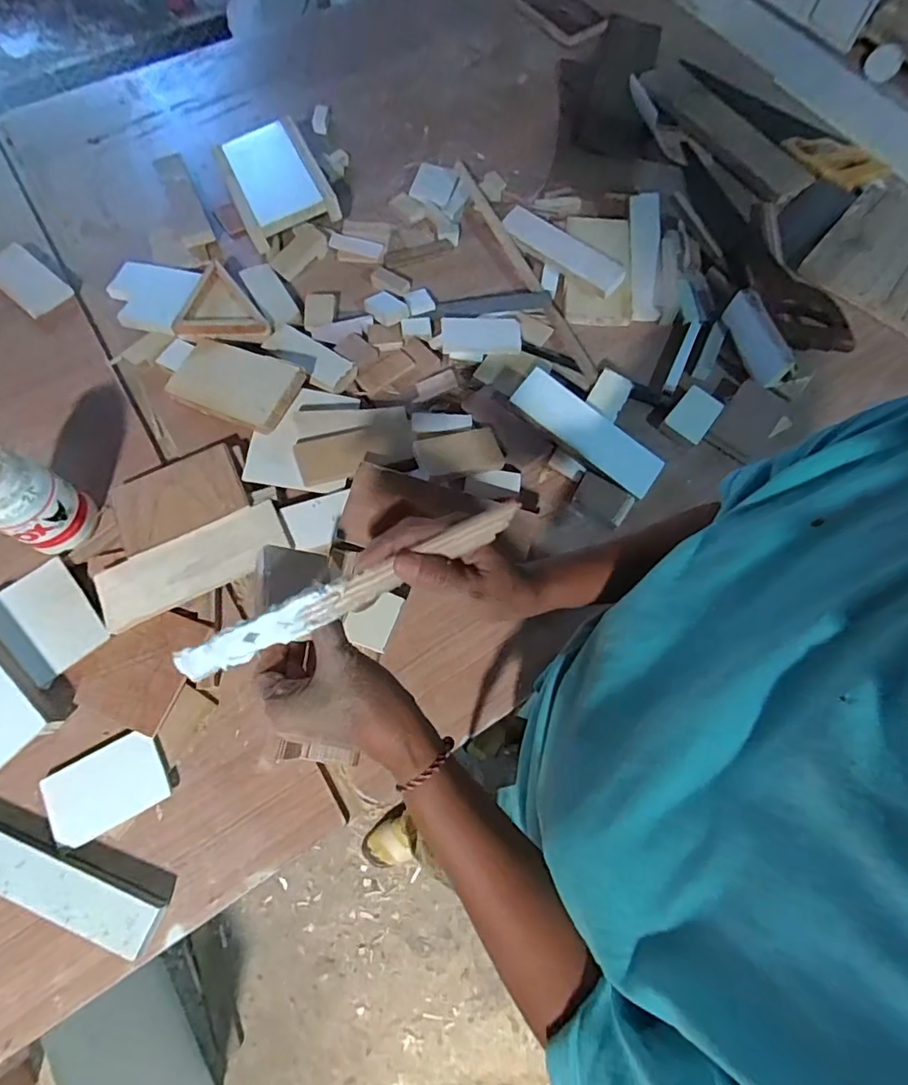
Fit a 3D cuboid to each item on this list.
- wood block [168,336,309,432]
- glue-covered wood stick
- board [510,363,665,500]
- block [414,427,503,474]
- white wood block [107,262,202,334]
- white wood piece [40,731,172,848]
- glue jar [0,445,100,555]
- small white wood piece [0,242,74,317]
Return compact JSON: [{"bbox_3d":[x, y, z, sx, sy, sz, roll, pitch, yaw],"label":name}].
[{"bbox_3d":[-0.271,-0.199,0.664,0.164,0.016,0.096,23,73,16],"label":"wood block"},{"bbox_3d":[-0.057,0.027,0.317,0.211,0.017,0.017,-26,70,-8],"label":"glue-covered wood stick"},{"bbox_3d":[0.163,-0.135,0.655,0.194,0.010,0.057,37,86,3],"label":"board"},{"bbox_3d":[0.007,-0.108,0.632,0.104,0.014,0.051,-9,67,-19],"label":"block"},{"bbox_3d":[-0.412,-0.336,0.731,0.112,0.012,0.124,9,62,-1],"label":"white wood block"},{"bbox_3d":[-0.338,0.239,0.524,0.107,0.010,0.074,-28,70,-10],"label":"white wood piece"},{"bbox_3d":[-0.445,-0.043,0.564,0.063,0.133,0.076,28,71,11],"label":"glue jar"},{"bbox_3d":[-0.588,-0.362,0.740,0.107,0.009,0.064,41,80,1],"label":"small white wood piece"}]

